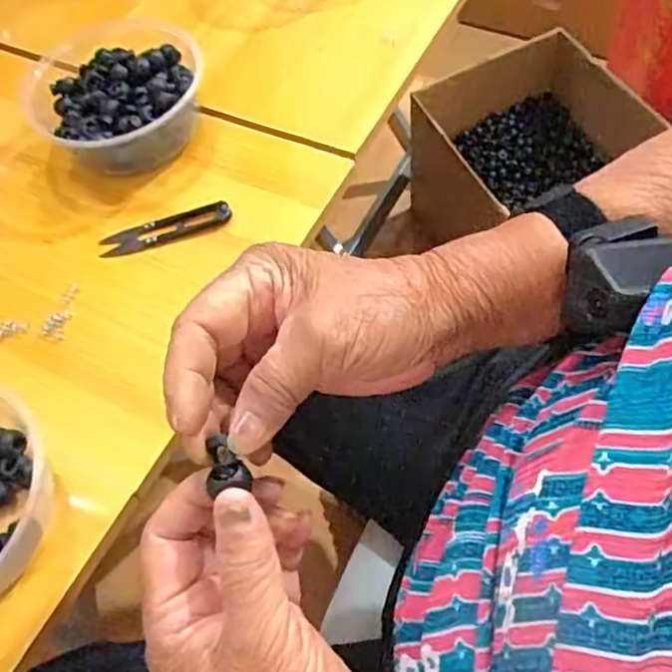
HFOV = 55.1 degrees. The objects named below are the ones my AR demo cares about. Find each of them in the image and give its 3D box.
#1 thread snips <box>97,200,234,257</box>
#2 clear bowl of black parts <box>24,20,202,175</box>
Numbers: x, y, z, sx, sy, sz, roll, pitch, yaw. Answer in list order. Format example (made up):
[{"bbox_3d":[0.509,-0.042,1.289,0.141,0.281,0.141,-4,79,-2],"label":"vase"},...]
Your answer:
[{"bbox_3d":[-0.129,-0.082,0.490,0.100,0.010,0.023,-13,62,-6],"label":"thread snips"},{"bbox_3d":[-0.177,-0.193,0.526,0.136,0.053,0.146,-1,62,1],"label":"clear bowl of black parts"}]

